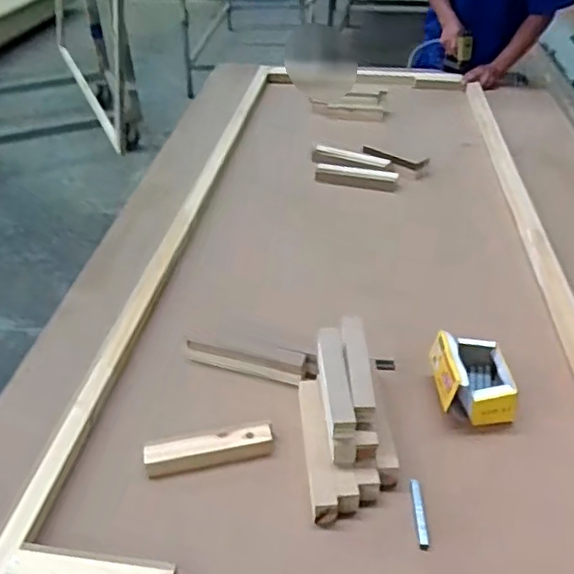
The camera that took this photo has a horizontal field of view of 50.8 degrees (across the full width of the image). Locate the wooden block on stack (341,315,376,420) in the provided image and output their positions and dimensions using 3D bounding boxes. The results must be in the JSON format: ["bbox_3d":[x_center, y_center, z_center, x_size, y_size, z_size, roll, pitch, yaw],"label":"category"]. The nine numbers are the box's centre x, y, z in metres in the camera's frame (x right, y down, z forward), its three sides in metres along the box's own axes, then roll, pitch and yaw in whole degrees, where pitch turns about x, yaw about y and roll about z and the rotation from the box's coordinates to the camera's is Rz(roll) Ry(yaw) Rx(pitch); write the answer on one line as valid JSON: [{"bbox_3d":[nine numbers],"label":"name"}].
[{"bbox_3d":[0.106,0.109,0.898,0.034,0.017,0.209,-1,37,-1],"label":"wooden block on stack"}]

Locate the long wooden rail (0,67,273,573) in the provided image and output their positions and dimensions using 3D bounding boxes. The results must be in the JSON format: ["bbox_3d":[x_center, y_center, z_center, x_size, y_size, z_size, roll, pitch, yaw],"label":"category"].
[{"bbox_3d":[-0.242,-0.157,1.393,0.064,0.043,1.746,6,40,7],"label":"long wooden rail"}]

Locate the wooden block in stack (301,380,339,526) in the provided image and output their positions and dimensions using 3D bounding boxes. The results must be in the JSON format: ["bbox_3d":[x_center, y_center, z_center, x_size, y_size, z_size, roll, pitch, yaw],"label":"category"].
[{"bbox_3d":[0.047,0.234,0.895,0.036,0.044,0.239,-2,37,-2],"label":"wooden block in stack"}]

